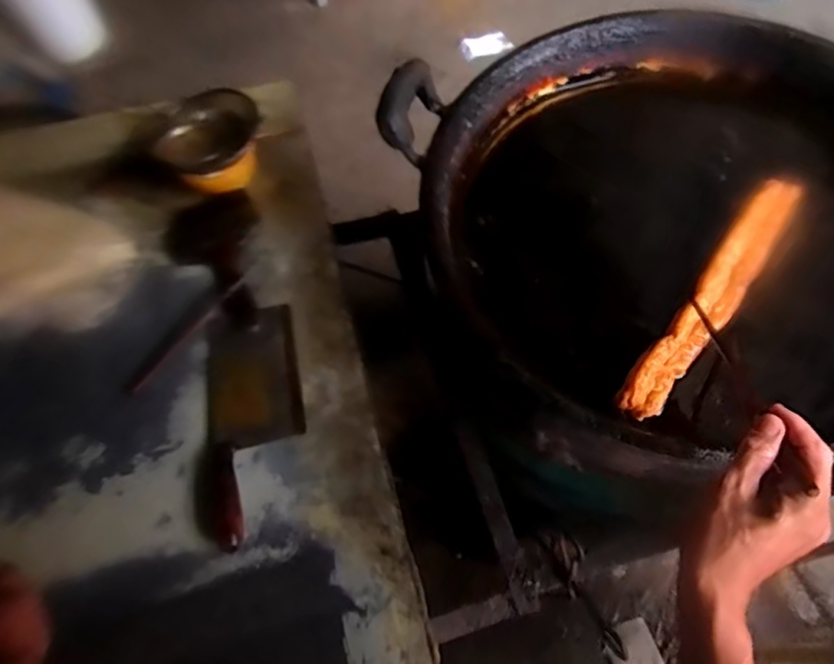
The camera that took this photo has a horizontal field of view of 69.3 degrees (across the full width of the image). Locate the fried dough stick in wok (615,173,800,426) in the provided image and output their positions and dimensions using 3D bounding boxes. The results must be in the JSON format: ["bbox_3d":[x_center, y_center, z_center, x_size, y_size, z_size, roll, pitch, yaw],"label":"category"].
[{"bbox_3d":[0.329,-0.049,0.656,0.051,0.031,0.351,34,69,20],"label":"fried dough stick in wok"}]

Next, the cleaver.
[{"bbox_3d":[-0.187,0.097,0.705,0.112,0.031,0.284,-15,62,-4],"label":"cleaver"}]

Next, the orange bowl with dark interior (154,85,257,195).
[{"bbox_3d":[-0.289,-0.267,0.856,0.127,0.080,0.147,39,71,21],"label":"orange bowl with dark interior"}]

